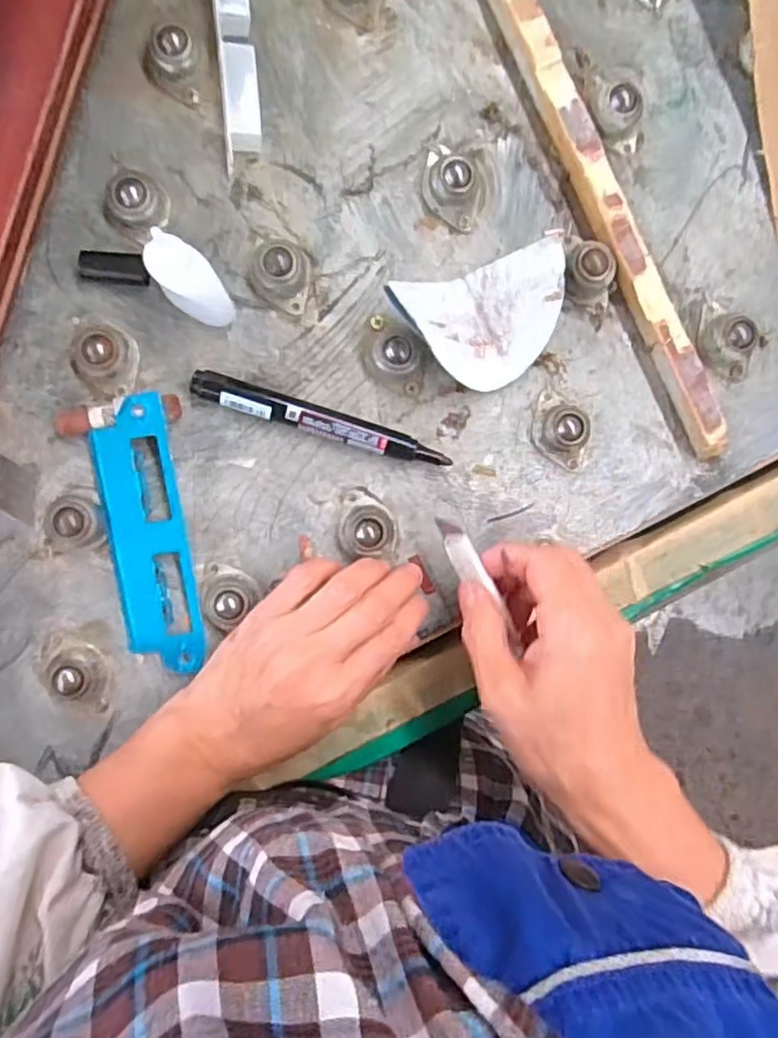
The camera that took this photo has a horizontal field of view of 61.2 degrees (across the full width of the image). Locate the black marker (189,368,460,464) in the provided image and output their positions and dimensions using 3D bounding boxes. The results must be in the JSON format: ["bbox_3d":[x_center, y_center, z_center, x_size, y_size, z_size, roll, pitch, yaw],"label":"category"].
[{"bbox_3d":[-0.034,-0.051,0.342,0.134,0.016,0.016,17,90,-6],"label":"black marker"}]

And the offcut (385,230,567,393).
[{"bbox_3d":[0.053,-0.101,0.335,0.092,0.044,0.061,-23,94,-5],"label":"offcut"}]

